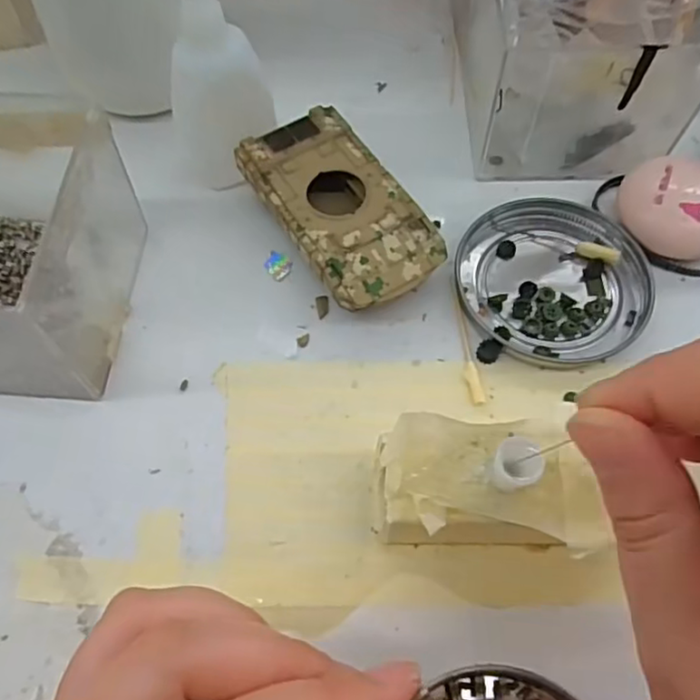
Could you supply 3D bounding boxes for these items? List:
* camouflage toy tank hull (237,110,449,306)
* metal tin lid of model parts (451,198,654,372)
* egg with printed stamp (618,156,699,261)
[{"bbox_3d":[-0.004,-0.057,0.273,0.051,0.025,0.095,-30,67,-14],"label":"camouflage toy tank hull"},{"bbox_3d":[0.085,-0.031,0.267,0.076,0.009,0.077,0,63,0],"label":"metal tin lid of model parts"},{"bbox_3d":[0.139,-0.060,0.273,0.042,0.025,0.048,-41,70,-18],"label":"egg with printed stamp"}]

